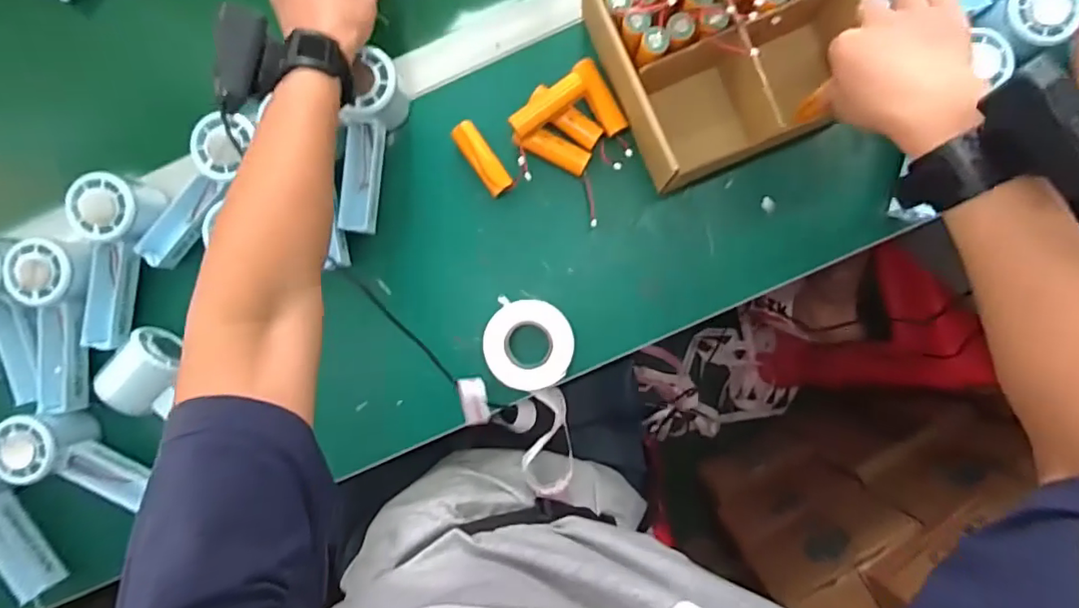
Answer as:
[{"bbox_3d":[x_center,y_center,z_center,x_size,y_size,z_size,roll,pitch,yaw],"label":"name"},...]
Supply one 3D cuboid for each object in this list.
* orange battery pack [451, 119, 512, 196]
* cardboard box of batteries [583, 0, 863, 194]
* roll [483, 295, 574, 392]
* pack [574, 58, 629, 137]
[{"bbox_3d":[-0.051,-0.131,0.512,0.023,0.025,0.070,-35,89,3],"label":"orange battery pack"},{"bbox_3d":[0.157,-0.219,0.477,0.198,0.076,0.185,-22,89,3],"label":"cardboard box of batteries"},{"bbox_3d":[-0.009,0.037,0.515,0.077,0.031,0.076,0,90,3],"label":"roll"},{"bbox_3d":[0.055,-0.183,0.507,0.023,0.023,0.069,-28,89,3],"label":"pack"}]

